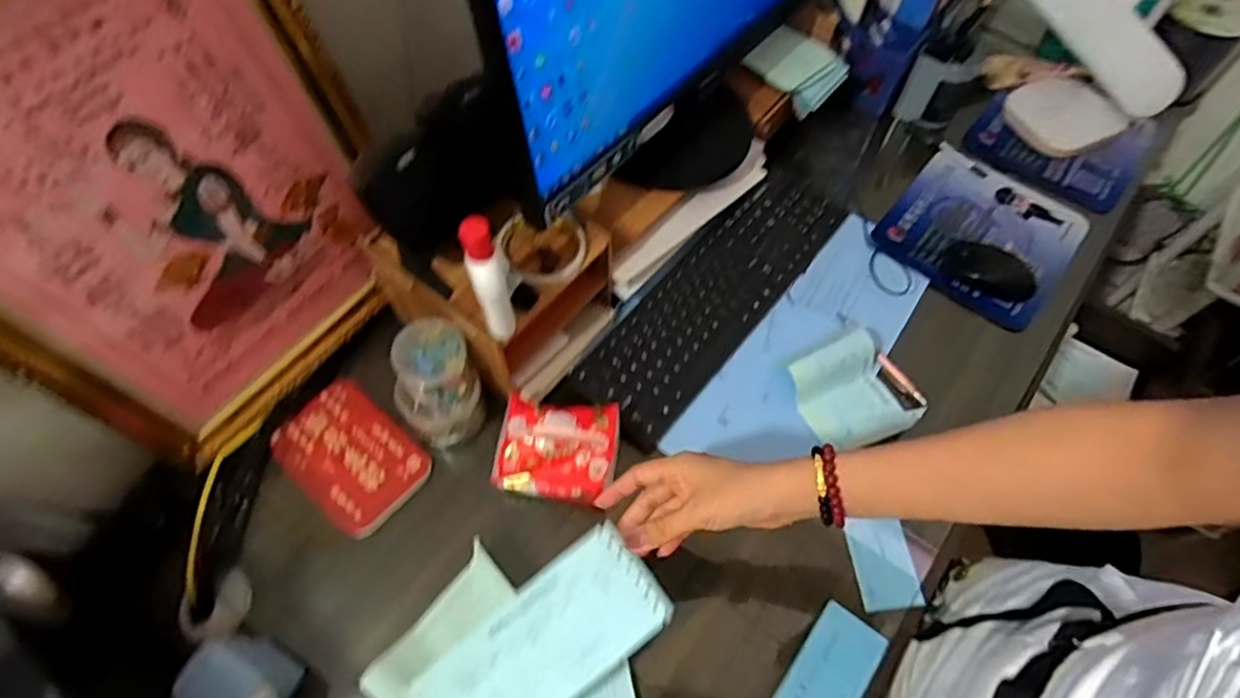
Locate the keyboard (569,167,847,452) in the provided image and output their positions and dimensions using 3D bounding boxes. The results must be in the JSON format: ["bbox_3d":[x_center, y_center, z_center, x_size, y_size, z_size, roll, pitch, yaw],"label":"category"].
[{"bbox_3d":[0.119,-0.075,0.776,0.127,0.021,0.420,36,66,18],"label":"keyboard"}]

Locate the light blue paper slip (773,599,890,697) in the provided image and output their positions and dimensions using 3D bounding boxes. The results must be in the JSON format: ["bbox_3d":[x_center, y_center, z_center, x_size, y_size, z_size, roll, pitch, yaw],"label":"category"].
[{"bbox_3d":[0.195,0.302,0.585,0.064,0.007,0.118,33,63,20],"label":"light blue paper slip"}]

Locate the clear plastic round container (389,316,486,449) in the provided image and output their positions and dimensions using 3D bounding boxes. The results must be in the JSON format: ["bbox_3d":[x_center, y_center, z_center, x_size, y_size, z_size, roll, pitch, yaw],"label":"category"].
[{"bbox_3d":[-0.191,0.039,0.659,0.085,0.114,0.089,0,60,-1],"label":"clear plastic round container"}]

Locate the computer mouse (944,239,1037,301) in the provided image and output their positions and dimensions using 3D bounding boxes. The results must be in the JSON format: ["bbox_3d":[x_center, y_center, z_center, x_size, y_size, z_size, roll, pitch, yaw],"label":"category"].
[{"bbox_3d":[0.468,-0.099,0.803,0.109,0.031,0.058,21,62,11],"label":"computer mouse"}]

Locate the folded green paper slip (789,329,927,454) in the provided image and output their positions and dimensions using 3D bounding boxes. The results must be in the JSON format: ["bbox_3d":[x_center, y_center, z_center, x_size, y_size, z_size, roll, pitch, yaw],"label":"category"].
[{"bbox_3d":[0.258,0.049,0.701,0.113,0.043,0.123,-27,64,-15],"label":"folded green paper slip"}]

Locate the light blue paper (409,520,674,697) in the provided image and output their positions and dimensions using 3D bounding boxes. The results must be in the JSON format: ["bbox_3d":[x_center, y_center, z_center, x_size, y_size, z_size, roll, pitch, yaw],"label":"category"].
[{"bbox_3d":[-0.062,0.238,0.503,0.200,0.017,0.092,-38,69,-8],"label":"light blue paper"}]

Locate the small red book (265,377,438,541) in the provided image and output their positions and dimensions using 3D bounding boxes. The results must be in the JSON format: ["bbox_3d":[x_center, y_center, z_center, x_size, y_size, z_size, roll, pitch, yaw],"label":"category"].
[{"bbox_3d":[-0.289,0.113,0.680,0.165,0.008,0.113,38,66,19],"label":"small red book"}]

